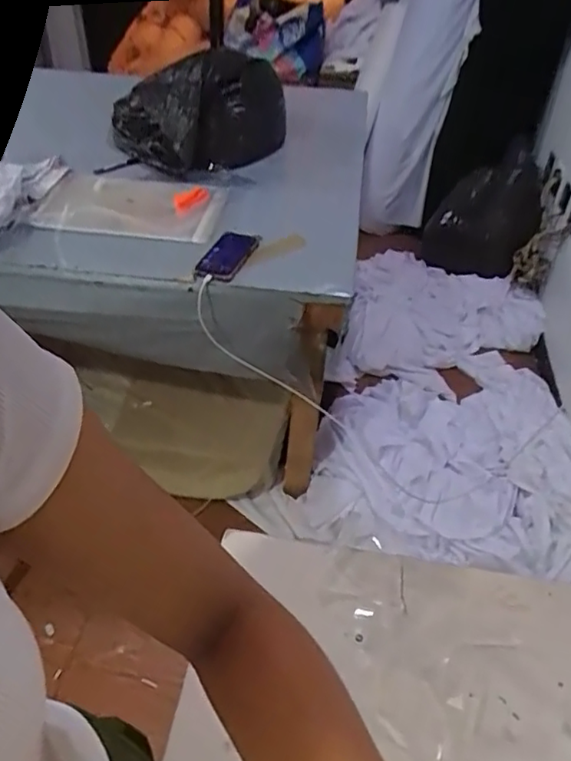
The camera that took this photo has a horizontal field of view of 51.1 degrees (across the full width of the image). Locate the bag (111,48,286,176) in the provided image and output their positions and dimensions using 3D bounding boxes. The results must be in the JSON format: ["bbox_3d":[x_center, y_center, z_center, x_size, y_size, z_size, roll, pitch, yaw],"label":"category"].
[{"bbox_3d":[-0.208,-0.656,1.475,0.440,0.205,0.333,-5,43,-10],"label":"bag"}]

